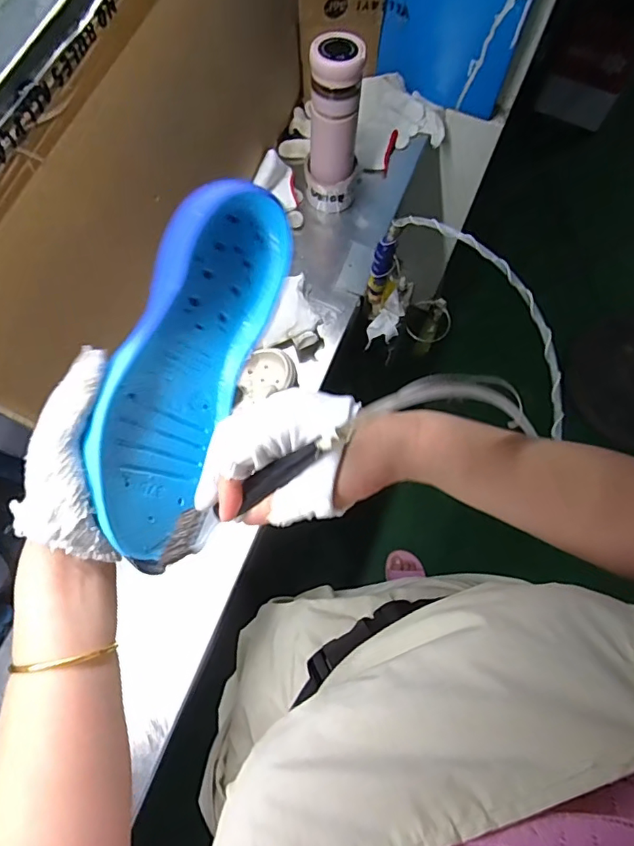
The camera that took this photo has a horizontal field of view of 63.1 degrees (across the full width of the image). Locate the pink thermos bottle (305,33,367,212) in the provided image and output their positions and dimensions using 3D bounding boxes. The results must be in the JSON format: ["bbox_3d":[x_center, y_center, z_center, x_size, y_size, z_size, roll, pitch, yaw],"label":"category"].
[{"bbox_3d":[0.023,-0.409,0.737,0.074,0.233,0.070,1,71,3],"label":"pink thermos bottle"}]

